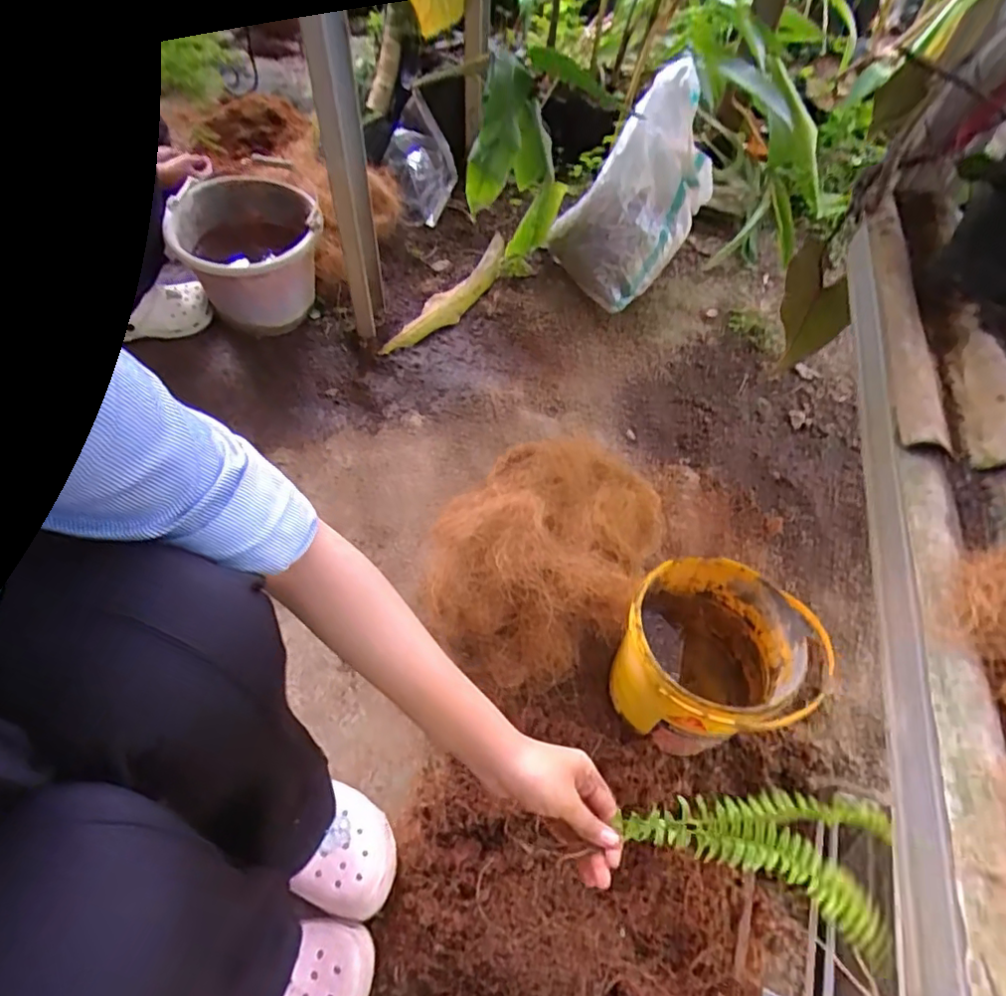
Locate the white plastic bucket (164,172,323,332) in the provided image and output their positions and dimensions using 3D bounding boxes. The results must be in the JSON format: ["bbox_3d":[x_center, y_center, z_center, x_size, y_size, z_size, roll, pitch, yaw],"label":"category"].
[{"bbox_3d":[-0.490,-0.477,1.172,0.255,0.205,0.283,-9,55,-12],"label":"white plastic bucket"}]

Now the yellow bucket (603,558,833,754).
[{"bbox_3d":[0.234,0.185,0.694,0.184,0.175,0.192,2,54,-3],"label":"yellow bucket"}]

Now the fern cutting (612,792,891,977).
[{"bbox_3d":[0.196,0.267,0.455,0.173,0.047,0.102,-3,7,39],"label":"fern cutting"}]

